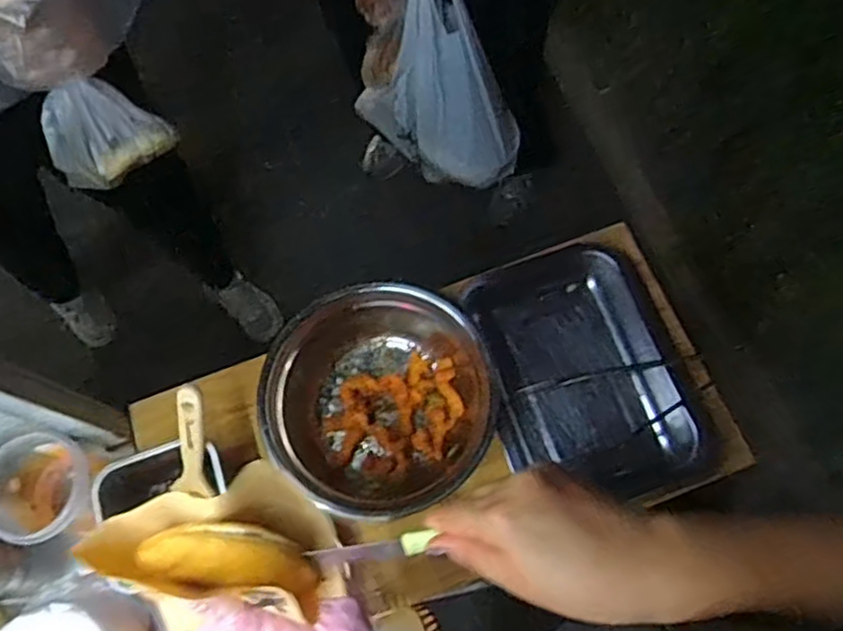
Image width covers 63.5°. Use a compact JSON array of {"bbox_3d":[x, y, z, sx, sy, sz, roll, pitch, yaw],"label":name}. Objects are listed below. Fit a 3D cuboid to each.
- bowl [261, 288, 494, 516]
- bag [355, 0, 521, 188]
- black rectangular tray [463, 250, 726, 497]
[{"bbox_3d":[-0.039,0.088,0.691,0.231,0.069,0.224,16,71,8],"label":"bowl"},{"bbox_3d":[0.028,-0.400,1.205,0.311,0.385,0.167,6,70,5],"label":"bag"},{"bbox_3d":[0.171,0.055,0.707,0.208,0.058,0.264,-18,70,-4],"label":"black rectangular tray"}]

